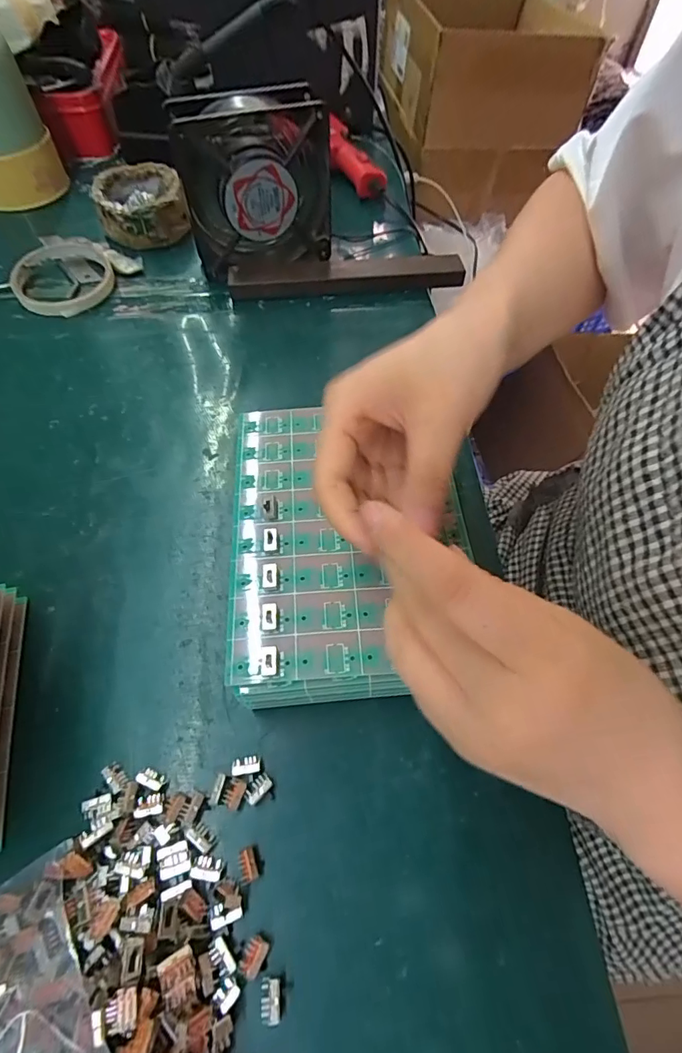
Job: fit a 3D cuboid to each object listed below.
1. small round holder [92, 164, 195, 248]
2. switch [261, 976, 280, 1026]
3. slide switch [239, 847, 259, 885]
[{"bbox_3d":[-0.195,-0.315,0.468,0.080,0.043,0.080,1,59,-1],"label":"small round holder"},{"bbox_3d":[-0.028,0.189,0.189,0.008,0.008,0.014,-3,59,-3],"label":"switch"},{"bbox_3d":[-0.042,0.152,0.212,0.008,0.007,0.012,-16,61,-11],"label":"slide switch"}]

